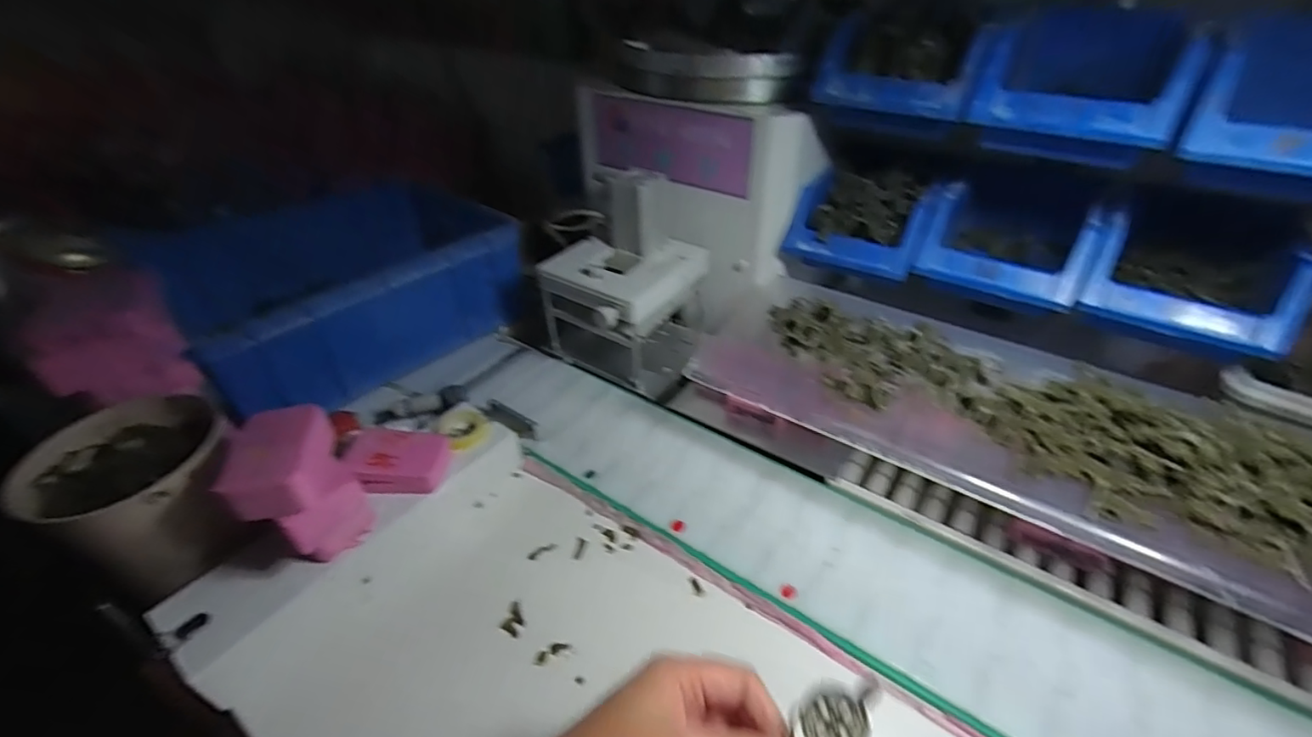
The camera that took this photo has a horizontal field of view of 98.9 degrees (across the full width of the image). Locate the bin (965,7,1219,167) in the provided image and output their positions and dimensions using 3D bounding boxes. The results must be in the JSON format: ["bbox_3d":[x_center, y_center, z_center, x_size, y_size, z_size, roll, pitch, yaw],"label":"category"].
[{"bbox_3d":[0.340,-0.232,0.453,0.130,0.074,0.200,22,45,27],"label":"bin"}]

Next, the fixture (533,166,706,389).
[{"bbox_3d":[-0.042,-0.097,0.597,0.139,0.174,0.148,20,47,26],"label":"fixture"}]

